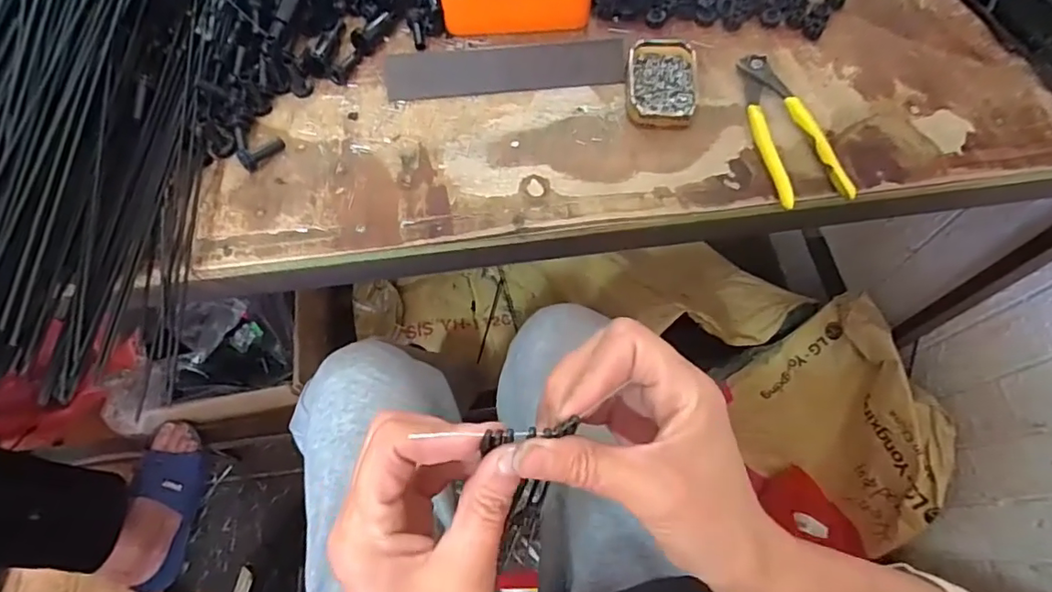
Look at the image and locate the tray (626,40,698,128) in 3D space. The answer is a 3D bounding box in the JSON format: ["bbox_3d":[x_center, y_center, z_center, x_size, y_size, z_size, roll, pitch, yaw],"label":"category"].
[{"bbox_3d":[0.122,-0.191,0.493,0.061,0.027,0.089,5,63,1],"label":"tray"}]

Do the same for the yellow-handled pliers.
[{"bbox_3d":[0.221,-0.147,0.468,0.056,0.018,0.160,-8,64,-6],"label":"yellow-handled pliers"}]

